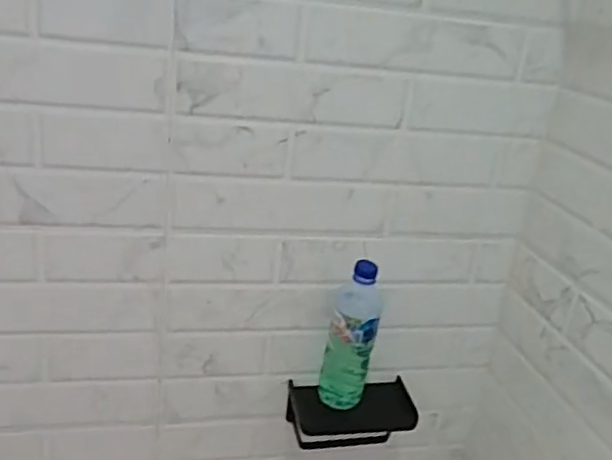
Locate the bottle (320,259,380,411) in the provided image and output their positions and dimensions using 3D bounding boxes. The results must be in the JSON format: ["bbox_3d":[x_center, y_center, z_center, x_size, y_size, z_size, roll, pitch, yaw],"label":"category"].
[{"bbox_3d":[0.062,0.149,0.890,0.067,0.220,0.055,10,21,6],"label":"bottle"}]

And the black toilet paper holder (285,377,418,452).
[{"bbox_3d":[0.065,0.266,0.956,0.186,0.092,0.073,-5,21,0],"label":"black toilet paper holder"}]

